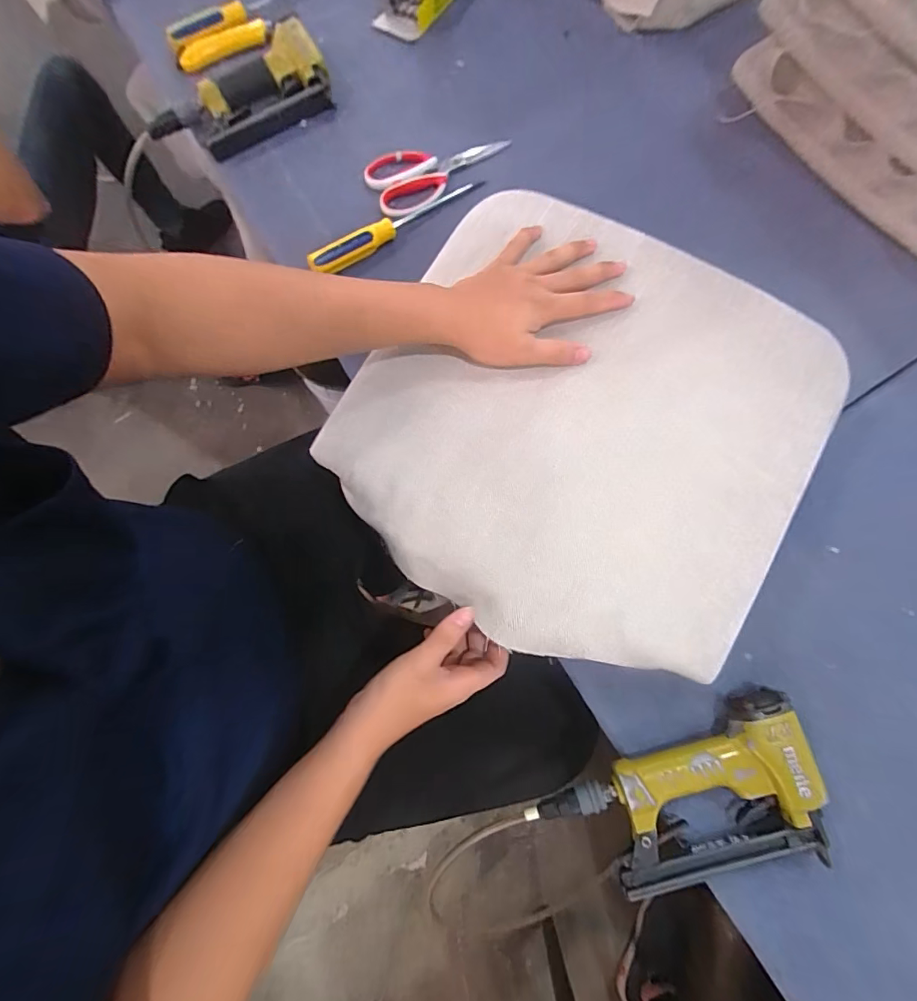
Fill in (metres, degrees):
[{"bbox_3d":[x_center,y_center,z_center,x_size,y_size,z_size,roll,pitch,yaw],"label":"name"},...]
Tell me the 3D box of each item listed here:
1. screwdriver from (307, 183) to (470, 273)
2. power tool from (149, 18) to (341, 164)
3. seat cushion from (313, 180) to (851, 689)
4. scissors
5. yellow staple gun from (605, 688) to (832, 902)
[{"bbox_3d":[-0.078,-0.337,0.558,0.224,0.026,0.023,-37,78,-7],"label":"screwdriver"},{"bbox_3d":[-0.289,-0.532,0.617,0.239,0.056,0.133,-34,78,-7],"label":"power tool"},{"bbox_3d":[0.118,-0.082,0.459,0.429,0.032,0.426,28,78,6],"label":"seat cushion"},{"bbox_3d":[-0.020,-0.424,0.591,0.188,0.021,0.090,-25,77,-4],"label":"scissors"},{"bbox_3d":[0.221,0.260,0.410,0.180,0.047,0.137,-12,77,-3],"label":"yellow staple gun"}]

